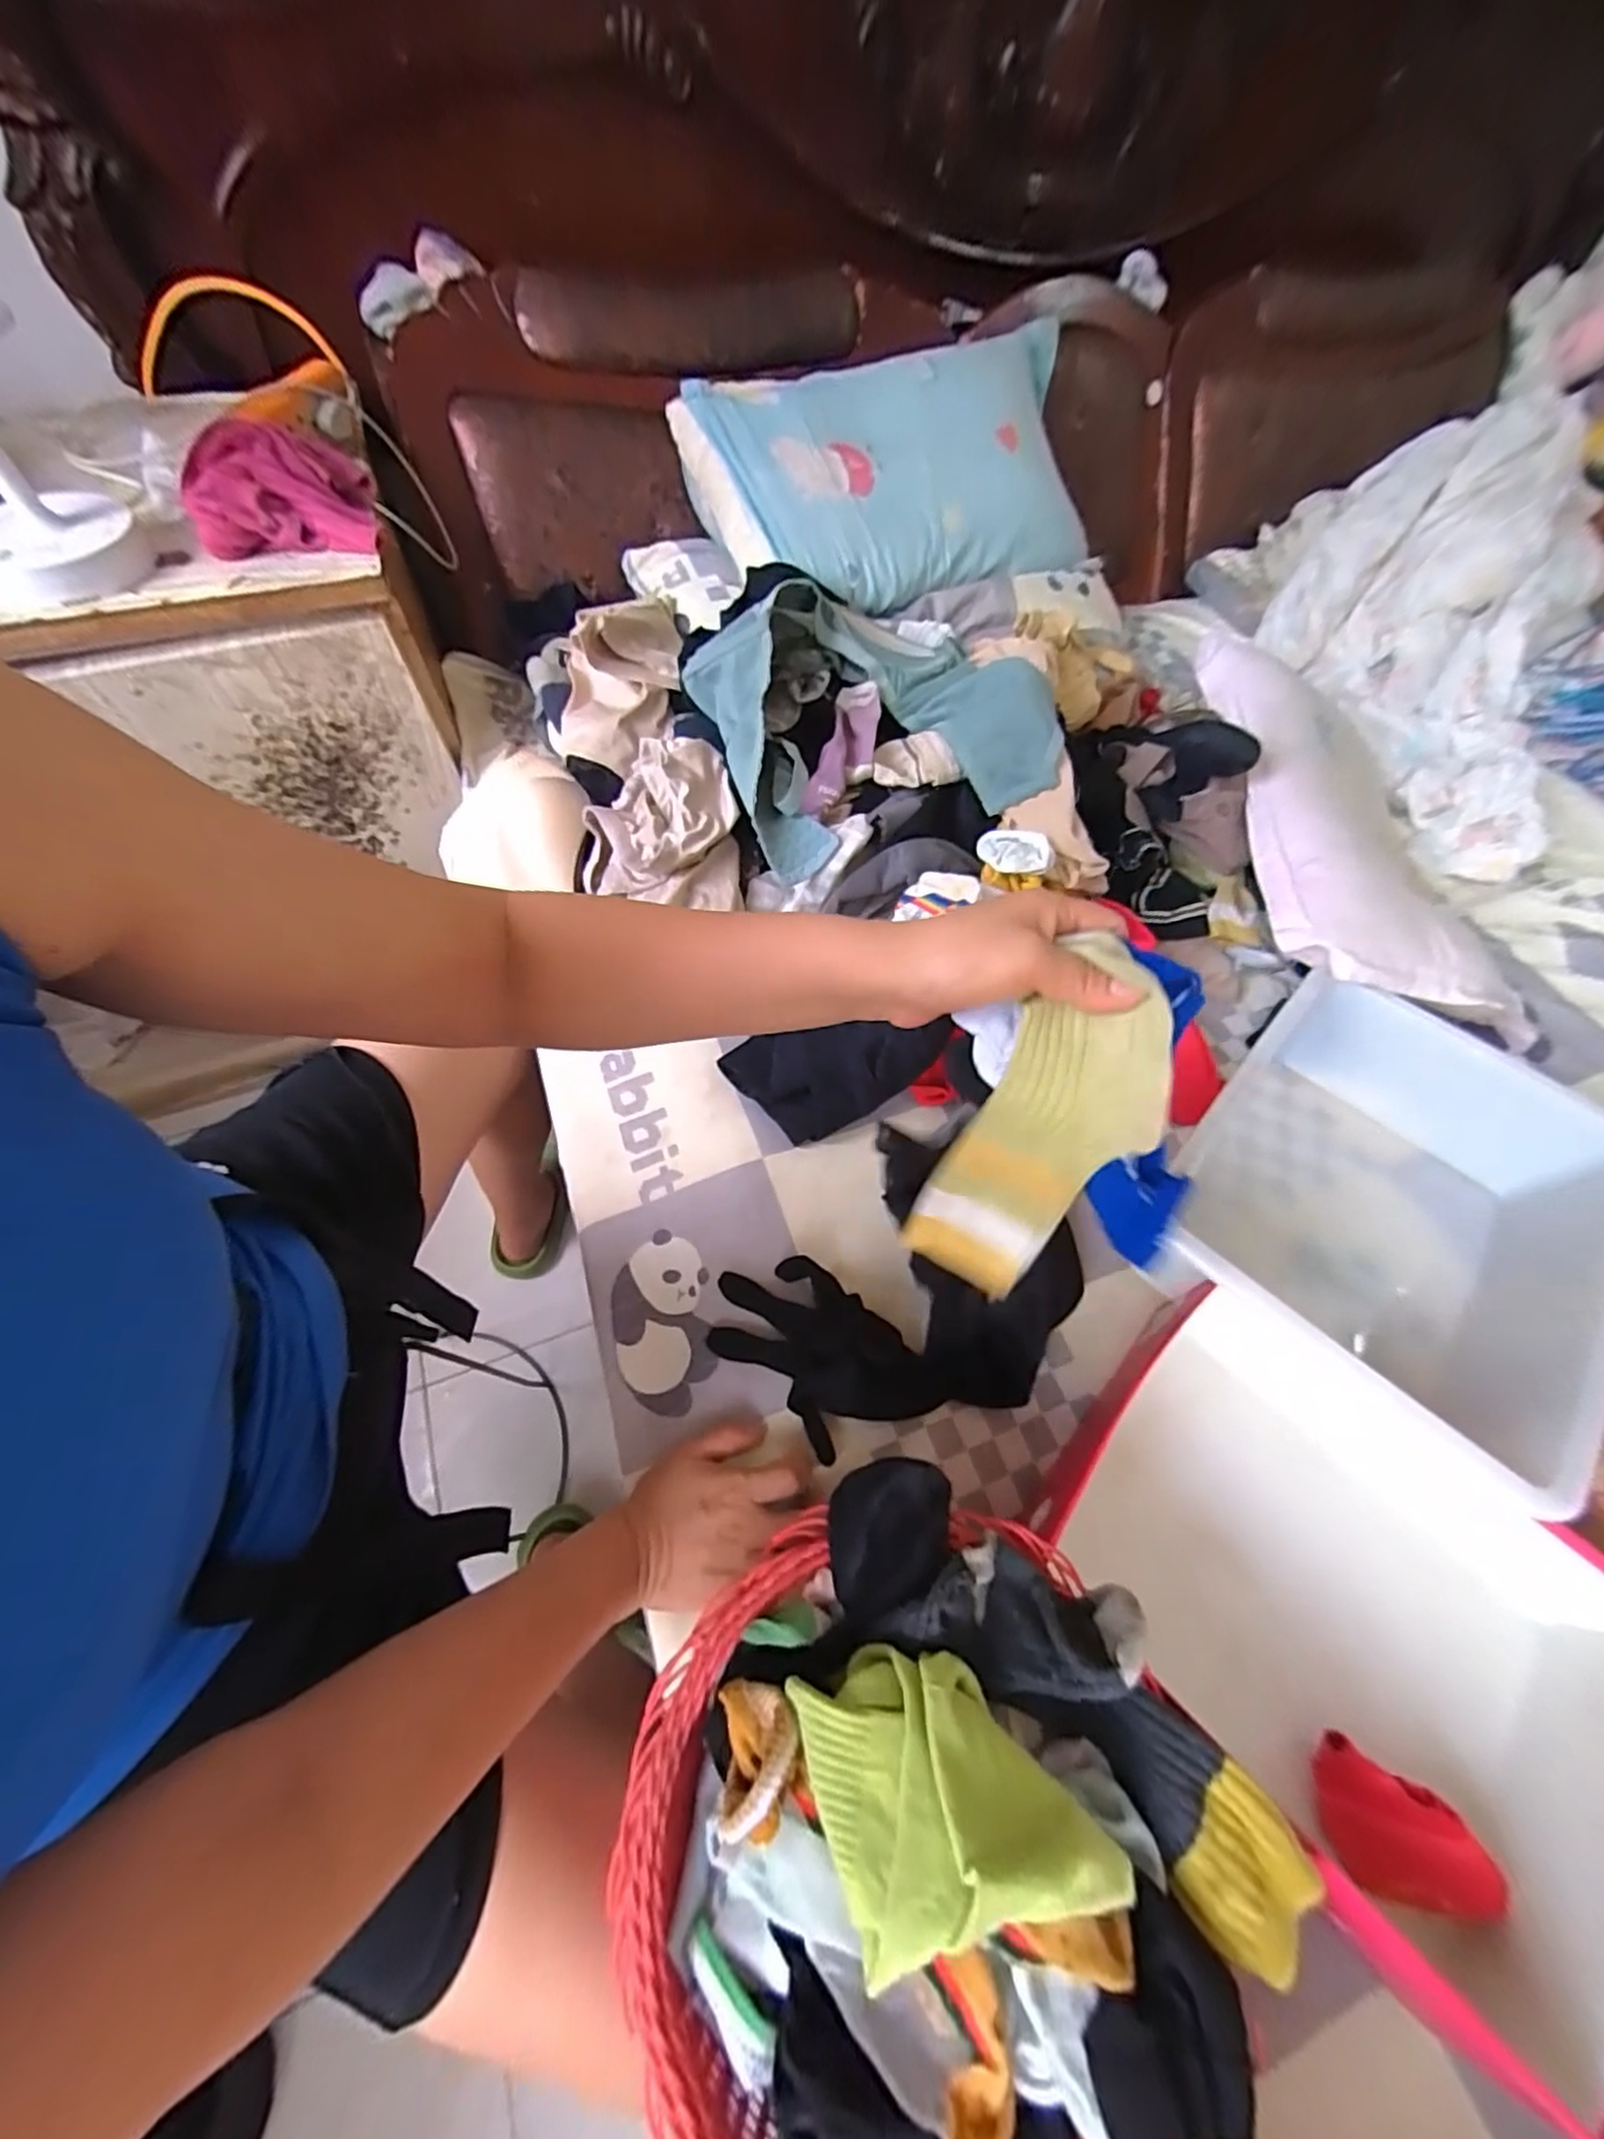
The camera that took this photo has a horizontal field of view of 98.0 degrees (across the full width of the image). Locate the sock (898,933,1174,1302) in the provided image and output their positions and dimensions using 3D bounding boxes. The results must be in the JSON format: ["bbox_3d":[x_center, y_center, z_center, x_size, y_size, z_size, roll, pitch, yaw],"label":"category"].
[{"bbox_3d":[0.122,0.030,0.339,0.078,0.177,0.011,26,17,5],"label":"sock"}]

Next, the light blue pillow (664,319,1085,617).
[{"bbox_3d":[0.137,-0.740,0.876,0.536,0.100,0.310,-20,94,-13],"label":"light blue pillow"}]

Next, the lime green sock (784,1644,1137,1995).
[{"bbox_3d":[0.068,0.314,0.303,0.125,0.046,0.092,-8,61,-8],"label":"lime green sock"}]

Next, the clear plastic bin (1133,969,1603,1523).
[{"bbox_3d":[0.468,0.101,0.566,0.269,0.114,0.352,40,65,18],"label":"clear plastic bin"}]

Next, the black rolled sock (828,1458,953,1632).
[{"bbox_3d":[0.049,0.259,0.386,0.064,0.025,0.073,2,60,-2],"label":"black rolled sock"}]

